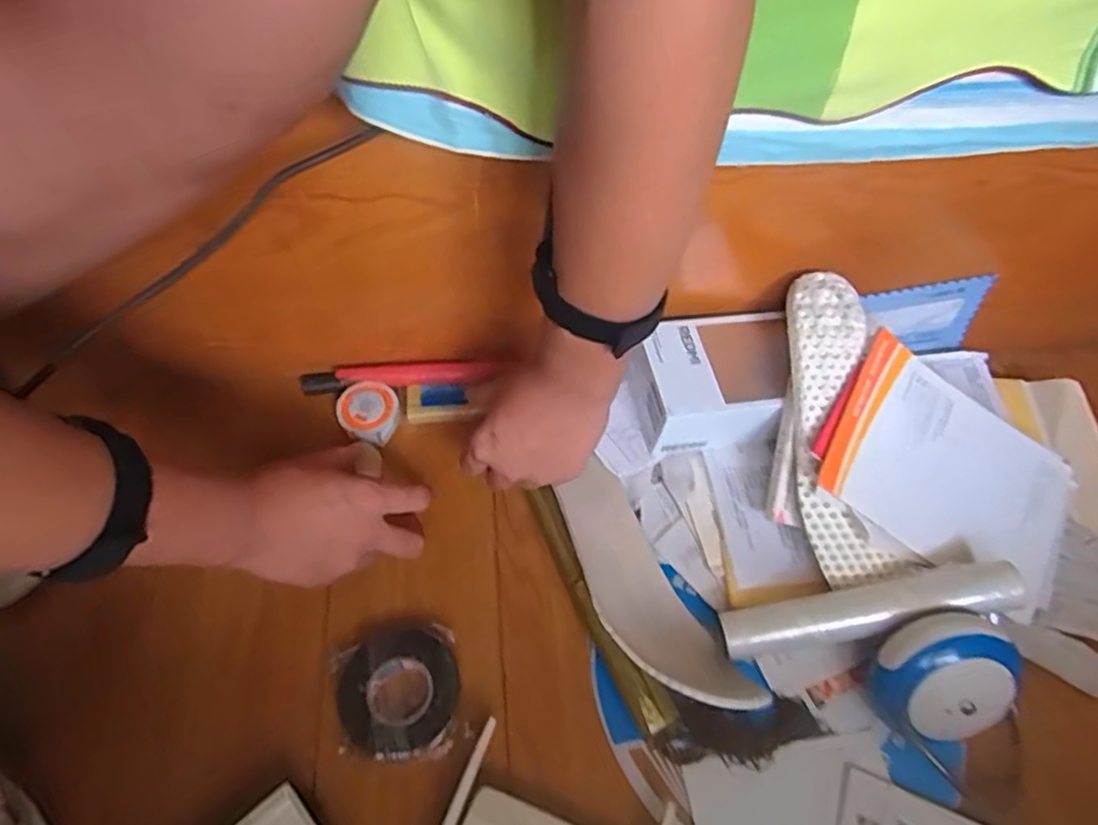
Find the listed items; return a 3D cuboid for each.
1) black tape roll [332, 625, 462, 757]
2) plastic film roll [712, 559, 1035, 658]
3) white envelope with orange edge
[{"bbox_3d":[-0.104,0.193,0.470,0.083,0.018,0.084,2,58,-4],"label":"black tape roll"},{"bbox_3d":[0.226,0.143,0.491,0.203,0.040,0.040,-13,56,6],"label":"plastic film roll"},{"bbox_3d":[0.312,0.049,0.523,0.206,0.012,0.141,32,73,-8],"label":"white envelope with orange edge"}]

